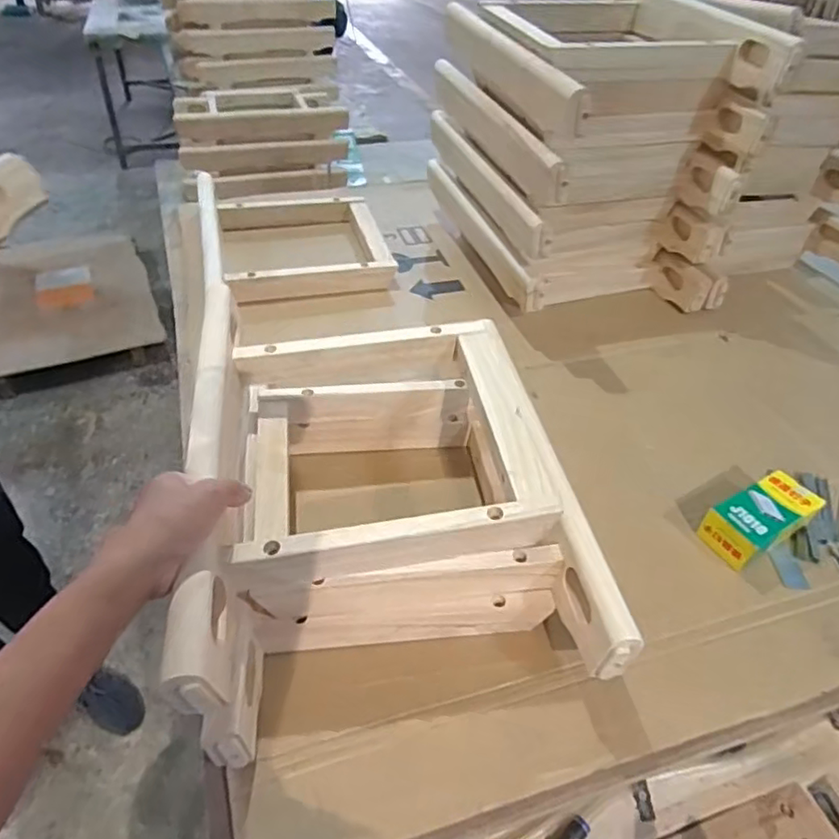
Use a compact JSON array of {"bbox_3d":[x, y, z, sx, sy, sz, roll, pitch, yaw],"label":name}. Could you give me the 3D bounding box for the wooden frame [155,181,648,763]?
[{"bbox_3d":[-0.038,0.073,0.643,0.348,0.163,0.430,-6,44,-10],"label":"wooden frame"}]

